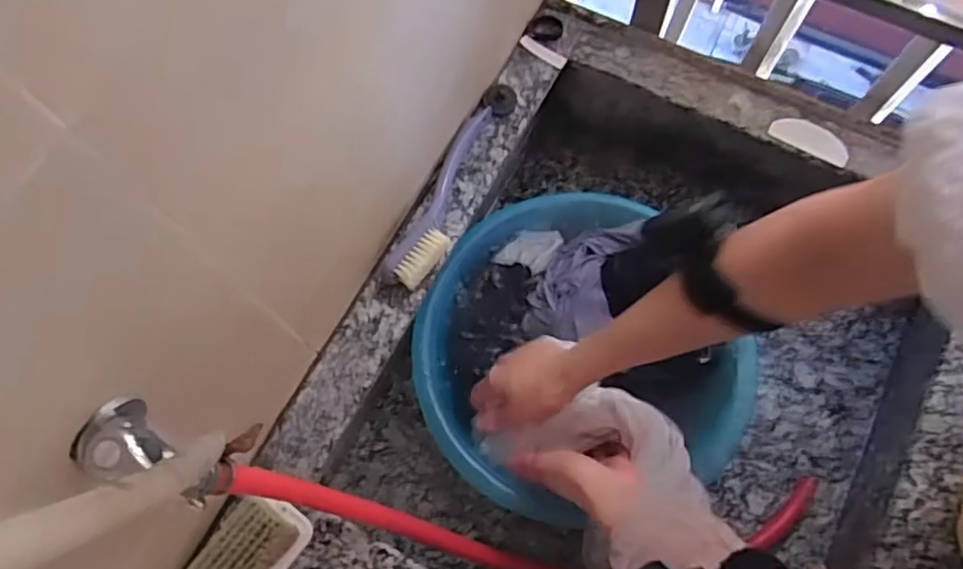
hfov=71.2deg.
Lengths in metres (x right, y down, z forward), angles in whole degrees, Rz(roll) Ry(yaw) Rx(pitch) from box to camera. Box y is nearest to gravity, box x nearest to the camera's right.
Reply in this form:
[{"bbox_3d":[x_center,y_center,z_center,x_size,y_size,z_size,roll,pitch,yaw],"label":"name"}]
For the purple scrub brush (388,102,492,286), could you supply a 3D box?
[{"bbox_3d":[-0.033,-0.095,0.699,0.046,0.028,0.222,22,70,9],"label":"purple scrub brush"}]

